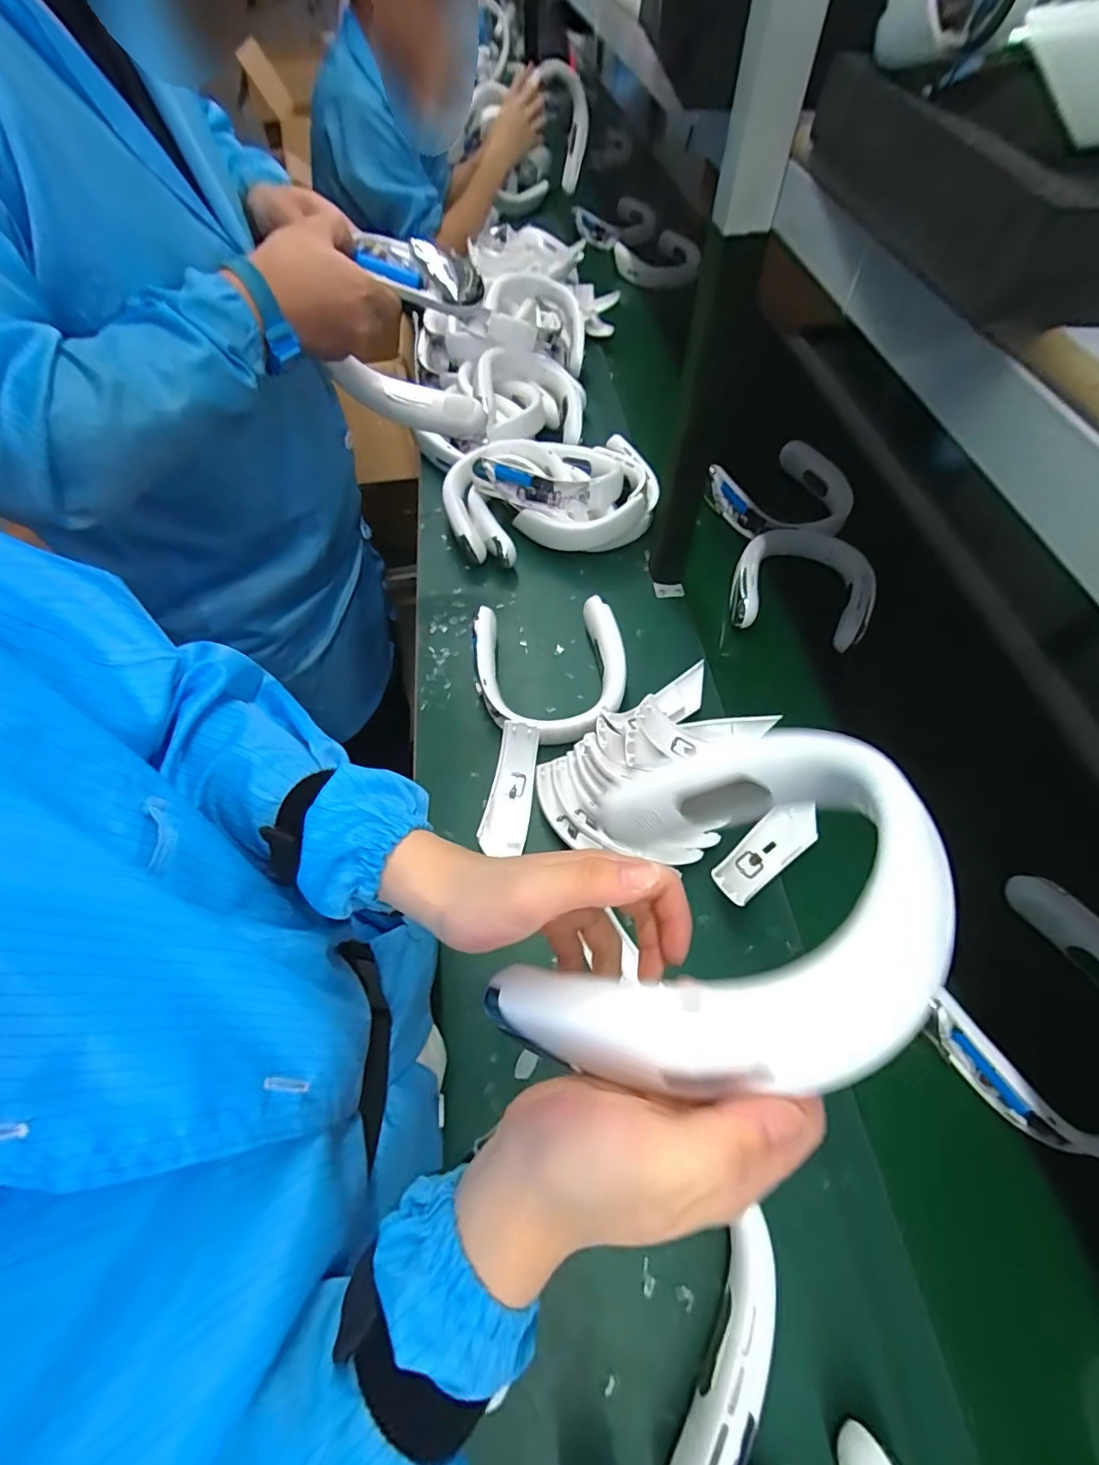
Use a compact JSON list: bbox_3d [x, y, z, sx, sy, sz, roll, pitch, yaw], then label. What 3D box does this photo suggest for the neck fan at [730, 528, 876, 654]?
[{"bbox_3d":[0.359,-0.216,0.757,0.180,0.041,0.195,15,61,10],"label":"neck fan"}]

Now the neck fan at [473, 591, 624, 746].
[{"bbox_3d":[0.003,-0.075,0.672,0.182,0.052,0.198,-7,59,-3],"label":"neck fan"}]

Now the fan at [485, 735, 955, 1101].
[{"bbox_3d":[0.081,0.071,0.261,0.184,0.041,0.190,-15,27,40],"label":"fan"}]

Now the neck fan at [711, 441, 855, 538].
[{"bbox_3d":[0.376,-0.379,0.854,0.187,0.058,0.199,-1,59,1],"label":"neck fan"}]

